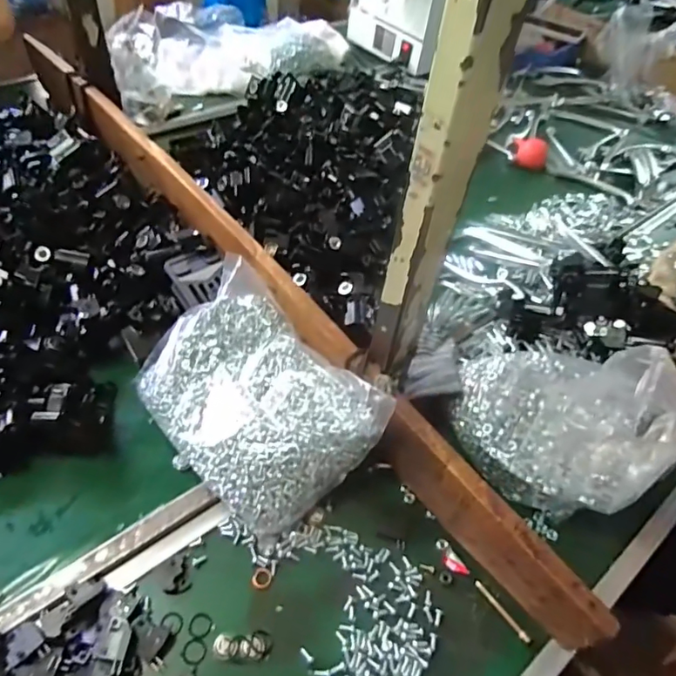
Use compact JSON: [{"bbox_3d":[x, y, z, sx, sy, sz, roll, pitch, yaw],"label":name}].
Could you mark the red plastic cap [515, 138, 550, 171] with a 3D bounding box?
[{"bbox_3d":[0.347,-0.337,0.903,0.044,0.042,0.051,2,49,-5],"label":"red plastic cap"}]

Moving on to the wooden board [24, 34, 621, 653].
[{"bbox_3d":[-0.161,-0.128,0.622,0.029,0.103,1.079,-30,59,-27],"label":"wooden board"}]

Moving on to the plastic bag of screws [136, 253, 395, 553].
[{"bbox_3d":[-0.085,0.051,0.486,0.172,0.075,0.235,-37,62,-17],"label":"plastic bag of screws"}]

